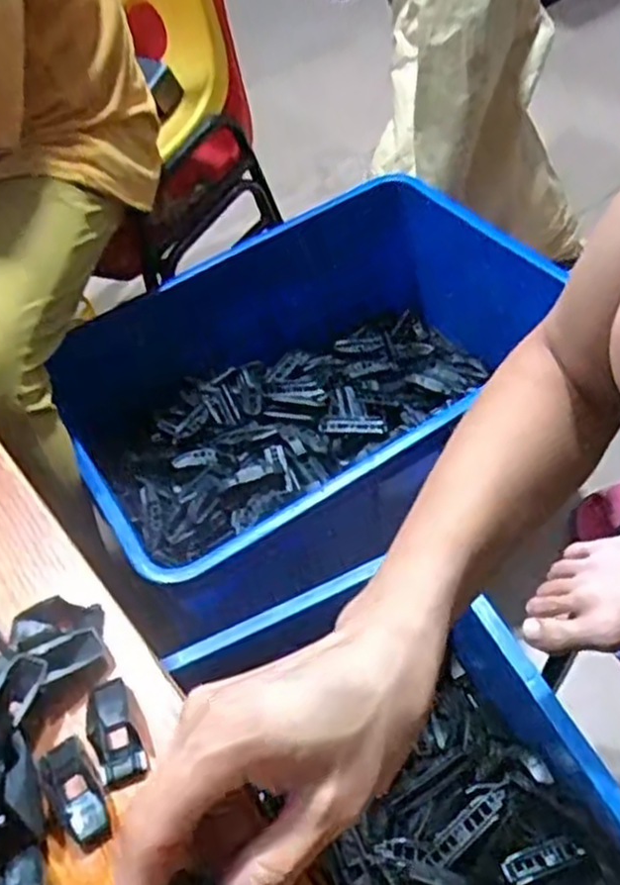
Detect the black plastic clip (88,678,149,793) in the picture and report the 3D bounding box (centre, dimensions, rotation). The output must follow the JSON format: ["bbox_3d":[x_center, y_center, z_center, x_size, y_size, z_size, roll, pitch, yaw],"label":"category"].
[{"bbox_3d":[-0.081,0.119,0.314,0.018,0.009,0.043,-24,50,-11],"label":"black plastic clip"}]

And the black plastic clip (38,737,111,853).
[{"bbox_3d":[-0.093,0.138,0.301,0.017,0.005,0.044,-34,52,-18],"label":"black plastic clip"}]

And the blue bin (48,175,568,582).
[{"bbox_3d":[0.037,-0.087,0.968,0.668,0.193,0.418,-29,51,-15],"label":"blue bin"}]

